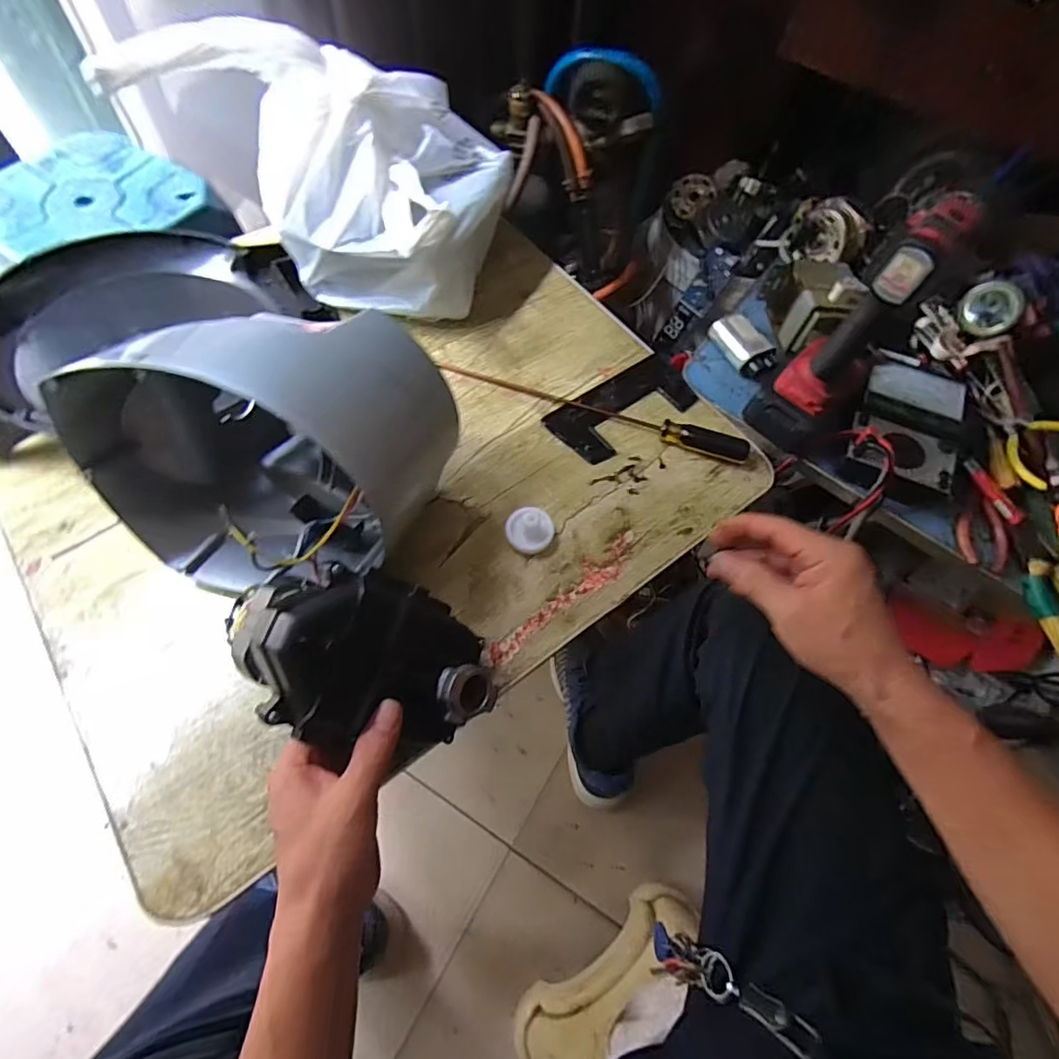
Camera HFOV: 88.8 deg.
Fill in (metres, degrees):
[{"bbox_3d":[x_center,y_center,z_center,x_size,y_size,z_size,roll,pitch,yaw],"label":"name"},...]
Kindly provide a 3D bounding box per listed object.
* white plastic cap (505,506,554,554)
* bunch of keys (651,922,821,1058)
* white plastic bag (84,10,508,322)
[{"bbox_3d":[0.000,0.000,0.514,0.044,0.033,0.039,34,65,10],"label":"white plastic cap"},{"bbox_3d":[0.153,0.369,0.439,0.025,0.160,0.037,36,62,-17],"label":"bunch of keys"},{"bbox_3d":[-0.184,-0.373,0.574,0.278,0.233,0.236,14,63,2],"label":"white plastic bag"}]

